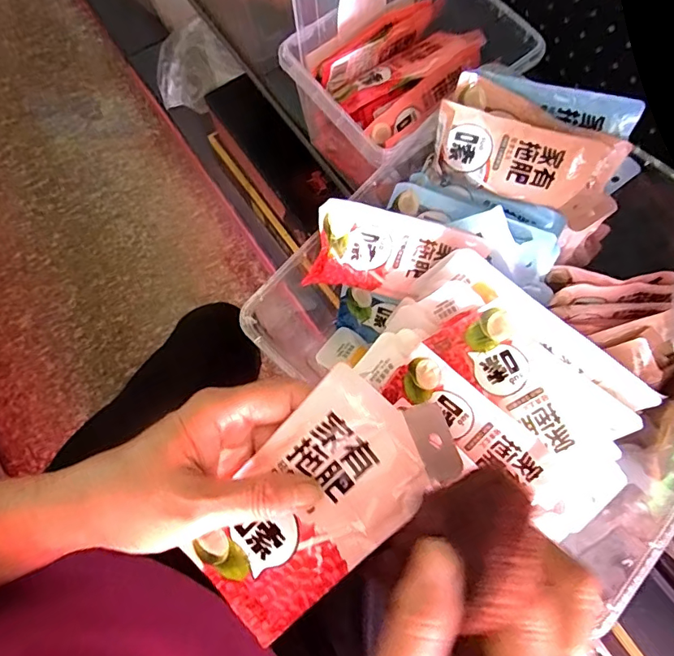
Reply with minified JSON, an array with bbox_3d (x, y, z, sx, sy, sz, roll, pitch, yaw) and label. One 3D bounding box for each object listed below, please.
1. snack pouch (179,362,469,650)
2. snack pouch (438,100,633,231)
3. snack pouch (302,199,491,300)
[{"bbox_3d":[-0.012,0.088,0.230,0.071,0.008,0.148,43,103,12],"label":"snack pouch"},{"bbox_3d":[0.149,-0.132,0.374,0.144,0.067,0.023,19,49,6],"label":"snack pouch"},{"bbox_3d":[0.040,-0.053,0.362,0.120,0.069,0.014,10,32,-19],"label":"snack pouch"}]

